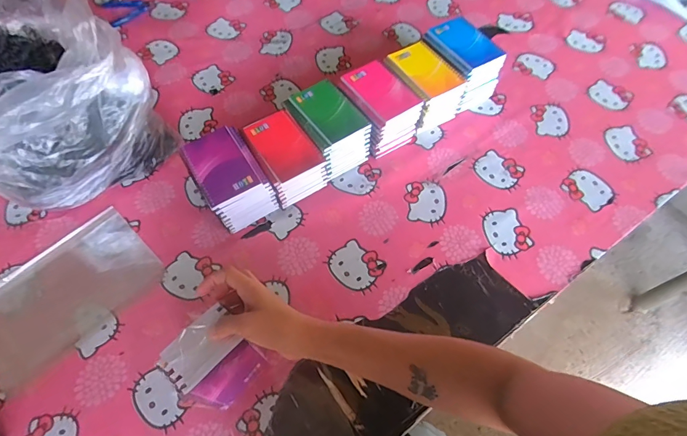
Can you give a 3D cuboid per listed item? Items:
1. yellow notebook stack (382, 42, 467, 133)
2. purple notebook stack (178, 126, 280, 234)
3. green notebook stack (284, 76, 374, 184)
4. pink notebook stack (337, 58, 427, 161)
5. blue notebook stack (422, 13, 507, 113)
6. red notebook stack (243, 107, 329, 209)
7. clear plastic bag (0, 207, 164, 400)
[{"bbox_3d":[0.146,-0.240,0.731,0.101,0.097,0.129,-25,64,-13],"label":"yellow notebook stack"},{"bbox_3d":[-0.183,-0.059,0.634,0.096,0.100,0.131,-31,65,-16],"label":"purple notebook stack"},{"bbox_3d":[-0.026,-0.152,0.689,0.098,0.093,0.135,-31,65,-16],"label":"green notebook stack"},{"bbox_3d":[0.061,-0.195,0.709,0.099,0.096,0.133,-30,65,-15],"label":"pink notebook stack"},{"bbox_3d":[0.222,-0.290,0.752,0.098,0.105,0.135,-26,65,-14],"label":"blue notebook stack"},{"bbox_3d":[-0.098,-0.096,0.658,0.093,0.092,0.131,-32,65,-17],"label":"red notebook stack"},{"bbox_3d":[-0.423,0.108,0.595,0.167,0.004,0.252,40,68,19],"label":"clear plastic bag"}]

